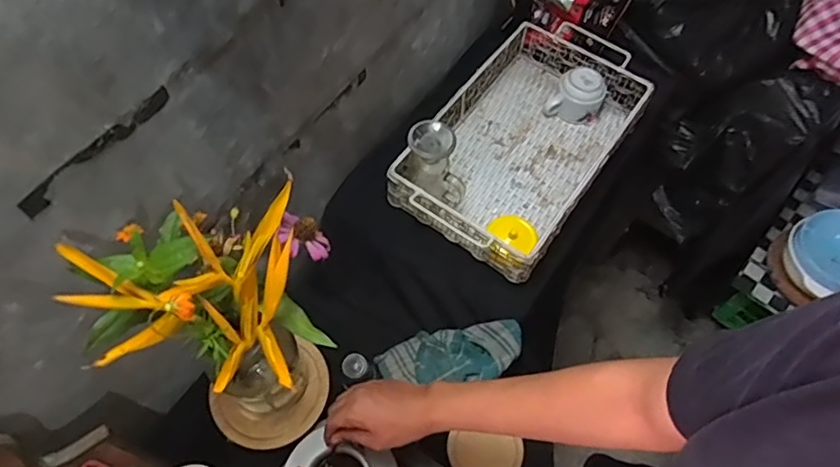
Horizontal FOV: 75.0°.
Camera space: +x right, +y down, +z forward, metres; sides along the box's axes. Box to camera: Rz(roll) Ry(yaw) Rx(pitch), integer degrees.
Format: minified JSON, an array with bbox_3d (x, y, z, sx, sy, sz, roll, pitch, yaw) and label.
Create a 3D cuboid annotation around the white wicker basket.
[{"bbox_3d":[0.161,-0.144,0.859,0.246,0.106,0.399,34,65,15],"label":"white wicker basket"}]

